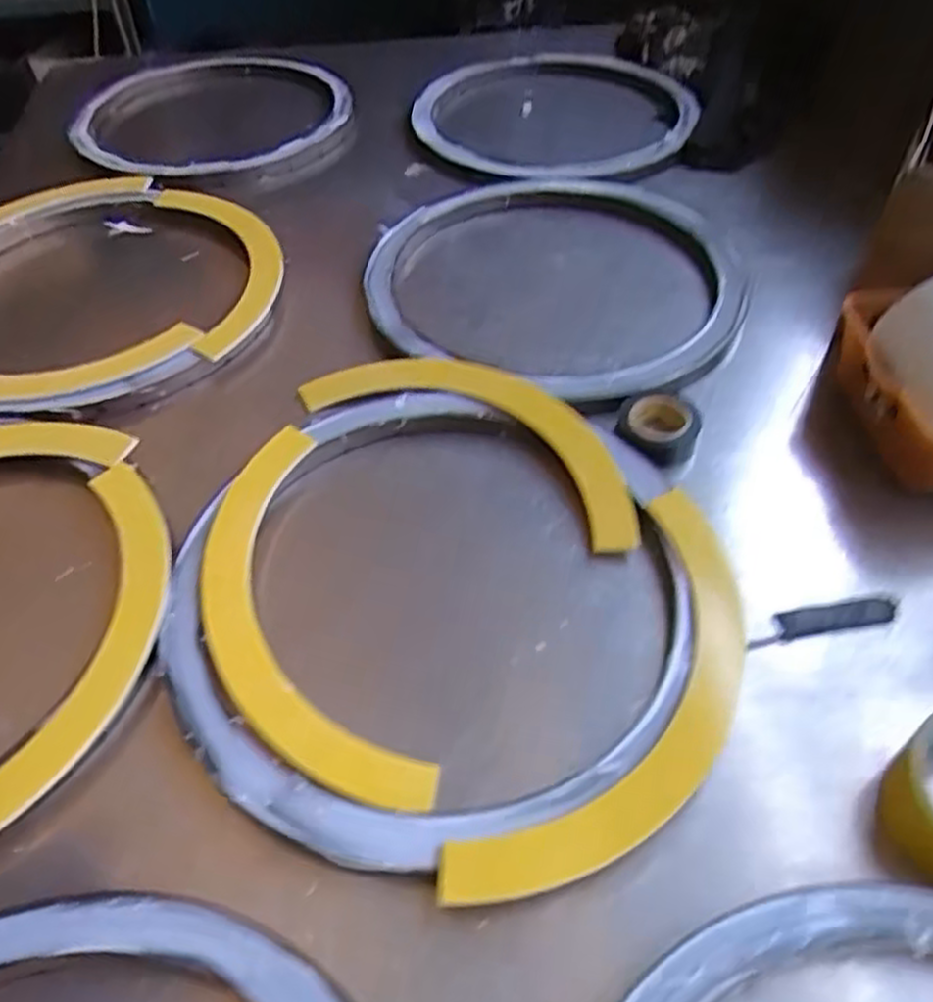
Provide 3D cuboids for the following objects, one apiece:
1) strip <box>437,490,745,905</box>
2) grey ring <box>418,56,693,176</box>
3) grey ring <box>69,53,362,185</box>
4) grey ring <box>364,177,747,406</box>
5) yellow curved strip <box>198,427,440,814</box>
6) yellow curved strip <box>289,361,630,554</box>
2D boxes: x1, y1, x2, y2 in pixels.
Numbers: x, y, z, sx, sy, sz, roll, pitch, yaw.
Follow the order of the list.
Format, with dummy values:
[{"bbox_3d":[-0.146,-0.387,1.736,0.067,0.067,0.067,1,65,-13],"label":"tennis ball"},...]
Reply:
[{"bbox_3d":[0.096,0.109,0.430,0.092,0.010,0.279,25,54,20],"label":"strip"},{"bbox_3d":[0.090,-0.461,0.909,0.309,0.021,0.299,0,50,0],"label":"grey ring"},{"bbox_3d":[-0.305,-0.469,0.947,0.321,0.039,0.348,0,50,0],"label":"grey ring"},{"bbox_3d":[0.079,-0.209,0.692,0.330,0.013,0.312,0,50,0],"label":"grey ring"},{"bbox_3d":[-0.109,0.068,0.468,0.094,0.010,0.273,-19,54,-12],"label":"yellow curved strip"},{"bbox_3d":[0.007,-0.058,0.572,0.277,0.013,0.100,23,54,19],"label":"yellow curved strip"}]

